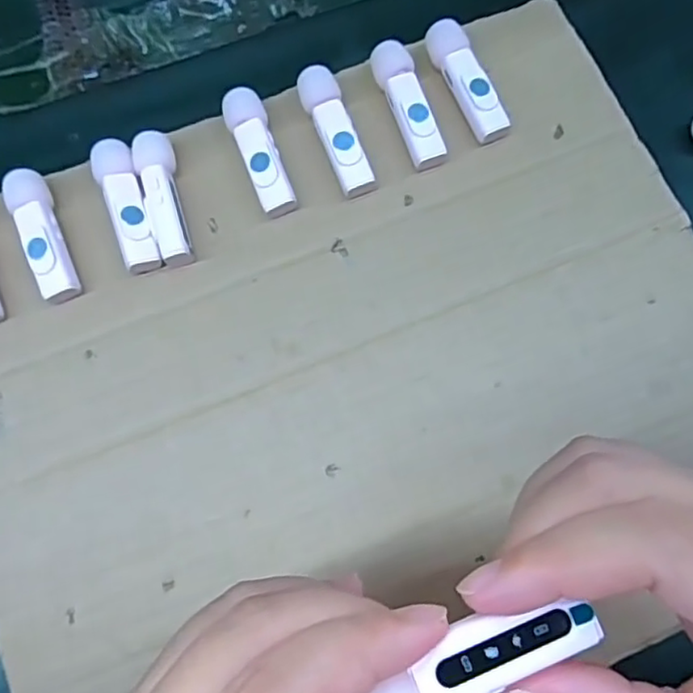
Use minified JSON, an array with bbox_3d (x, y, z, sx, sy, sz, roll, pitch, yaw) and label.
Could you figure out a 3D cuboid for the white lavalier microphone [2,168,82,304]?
[{"bbox_3d":[-0.139,-0.051,0.290,0.017,0.012,0.064,-21,81,-6],"label":"white lavalier microphone"}]

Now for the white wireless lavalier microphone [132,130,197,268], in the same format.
[{"bbox_3d":[-0.085,-0.069,0.295,0.017,0.015,0.064,-15,80,-3],"label":"white wireless lavalier microphone"}]

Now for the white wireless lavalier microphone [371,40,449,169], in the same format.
[{"bbox_3d":[0.030,-0.117,0.304,0.018,0.010,0.065,-19,80,-5],"label":"white wireless lavalier microphone"}]

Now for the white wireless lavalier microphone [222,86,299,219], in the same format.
[{"bbox_3d":[-0.041,-0.093,0.298,0.018,0.010,0.064,-20,82,-5],"label":"white wireless lavalier microphone"}]

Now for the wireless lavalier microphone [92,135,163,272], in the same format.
[{"bbox_3d":[-0.102,-0.066,0.292,0.018,0.012,0.063,-19,81,-5],"label":"wireless lavalier microphone"}]

